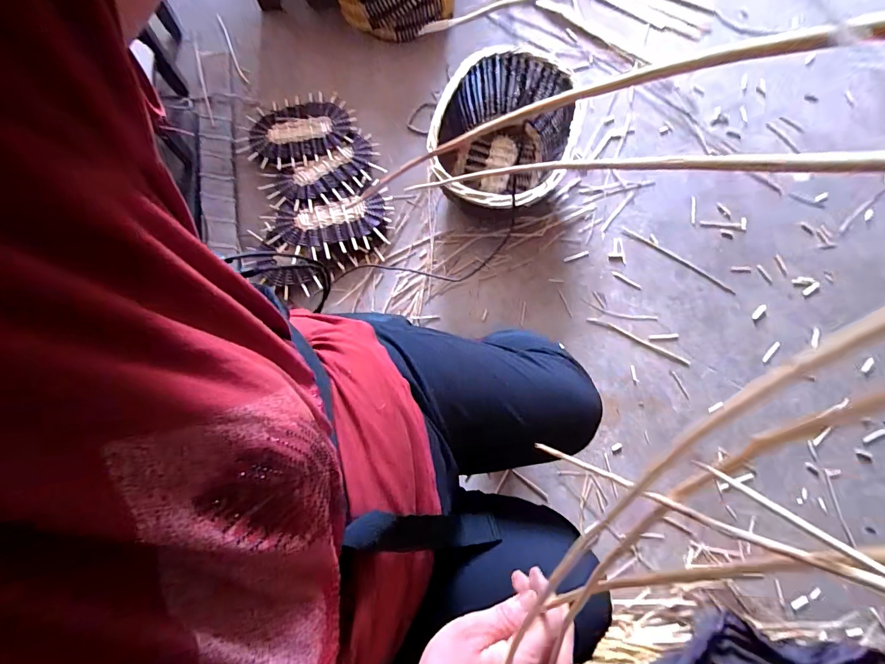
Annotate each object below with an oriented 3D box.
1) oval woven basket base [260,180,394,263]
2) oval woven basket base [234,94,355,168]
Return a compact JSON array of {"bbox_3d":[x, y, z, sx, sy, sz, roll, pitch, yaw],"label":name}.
[{"bbox_3d":[-0.270,-0.260,0.997,0.279,0.026,0.159,-15,78,-4],"label":"oval woven basket base"},{"bbox_3d":[-0.376,-0.511,1.069,0.270,0.024,0.183,-12,78,-4],"label":"oval woven basket base"}]

